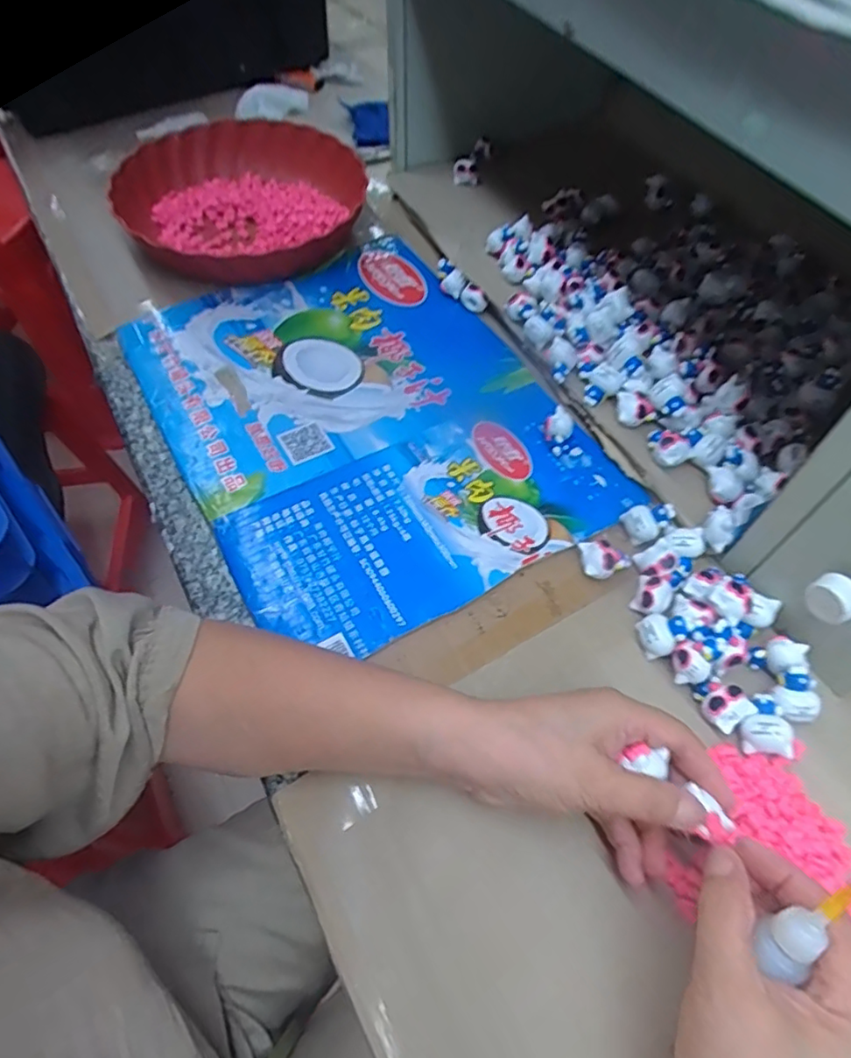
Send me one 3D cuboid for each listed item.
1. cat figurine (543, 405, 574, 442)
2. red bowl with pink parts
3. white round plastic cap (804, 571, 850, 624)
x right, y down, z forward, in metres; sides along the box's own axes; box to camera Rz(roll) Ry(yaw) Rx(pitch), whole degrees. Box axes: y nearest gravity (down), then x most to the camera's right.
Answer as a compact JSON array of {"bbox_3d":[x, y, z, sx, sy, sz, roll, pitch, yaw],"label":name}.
[{"bbox_3d":[0.103,-0.079,0.459,0.021,0.025,0.021,18,57,10],"label":"cat figurine"},{"bbox_3d":[-0.199,-0.344,0.607,0.267,0.052,0.232,38,63,22],"label":"red bowl with pink parts"},{"bbox_3d":[0.224,0.038,0.323,0.014,0.023,0.025,-29,62,-20],"label":"white round plastic cap"}]

